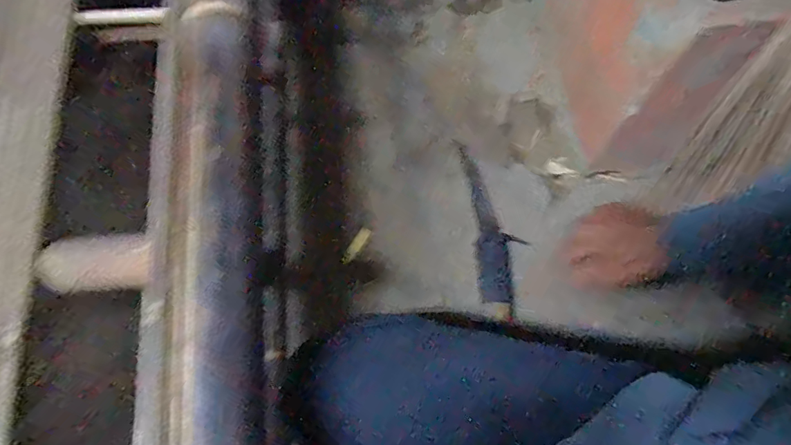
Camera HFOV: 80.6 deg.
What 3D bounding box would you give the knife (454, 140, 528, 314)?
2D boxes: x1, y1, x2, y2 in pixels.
[{"bbox_3d":[0.150,0.003,0.707,0.068,0.019,0.277,-4,70,-4],"label":"knife"}]

